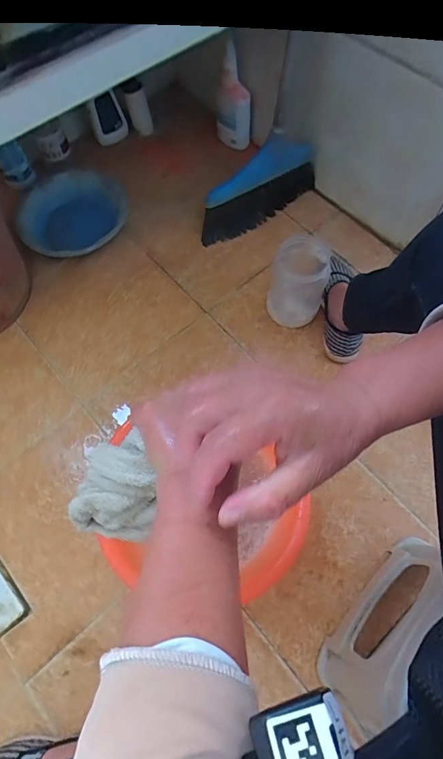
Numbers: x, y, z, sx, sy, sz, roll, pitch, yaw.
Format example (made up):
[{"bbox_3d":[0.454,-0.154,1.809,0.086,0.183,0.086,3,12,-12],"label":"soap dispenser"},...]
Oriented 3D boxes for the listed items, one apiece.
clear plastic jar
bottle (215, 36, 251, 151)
[{"bbox_3d":[0.143,-0.180,0.753,0.098,0.155,0.091,0,67,1],"label":"clear plastic jar"},{"bbox_3d":[0.028,-0.591,0.862,0.073,0.202,0.062,-3,67,0],"label":"bottle"}]

